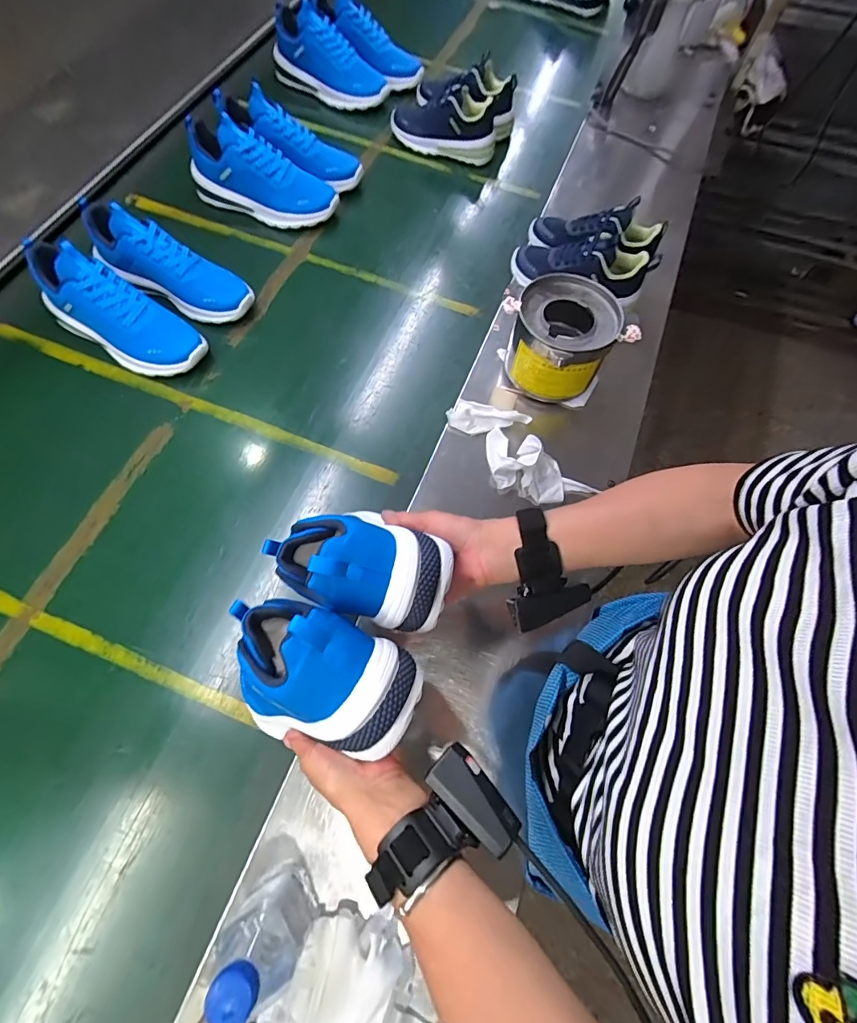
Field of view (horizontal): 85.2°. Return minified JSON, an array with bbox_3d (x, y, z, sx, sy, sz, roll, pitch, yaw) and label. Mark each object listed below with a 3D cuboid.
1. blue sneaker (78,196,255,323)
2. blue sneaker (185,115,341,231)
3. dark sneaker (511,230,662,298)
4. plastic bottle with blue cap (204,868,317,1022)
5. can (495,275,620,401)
[{"bbox_3d":[-0.397,-0.376,0.715,0.252,0.093,0.083,28,67,-13],"label":"blue sneaker"},{"bbox_3d":[-0.289,-0.580,0.817,0.246,0.127,0.096,23,69,6],"label":"blue sneaker"},{"bbox_3d":[0.240,-0.394,0.733,0.215,0.083,0.077,20,69,5],"label":"dark sneaker"},{"bbox_3d":[-0.137,0.355,0.388,0.061,0.177,0.062,37,71,11],"label":"plastic bottle with blue cap"},{"bbox_3d":[0.186,-0.239,0.685,0.132,0.137,0.145,16,69,3],"label":"can"}]

